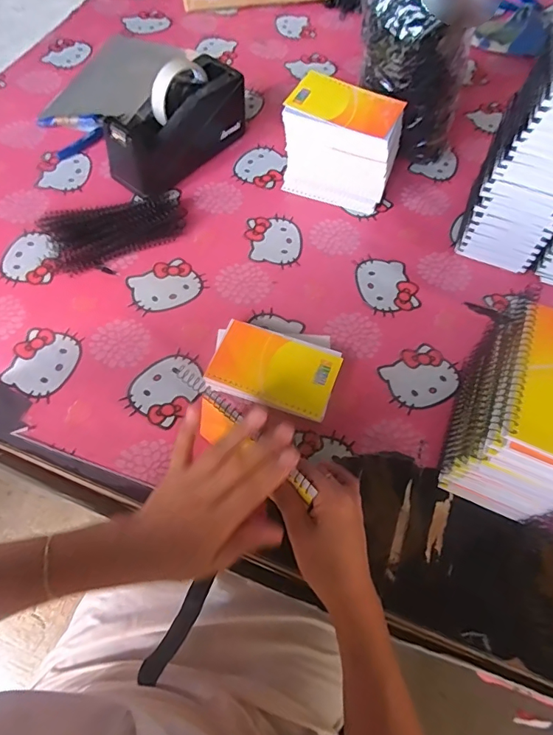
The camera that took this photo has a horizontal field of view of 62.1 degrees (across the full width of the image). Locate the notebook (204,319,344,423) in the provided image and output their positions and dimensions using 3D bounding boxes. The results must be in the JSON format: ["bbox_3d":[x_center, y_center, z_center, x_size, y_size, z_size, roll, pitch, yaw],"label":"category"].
[{"bbox_3d":[-0.002,-0.002,0.496,0.132,0.020,0.101,14,63,4],"label":"notebook"}]

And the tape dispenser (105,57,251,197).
[{"bbox_3d":[-0.132,-0.321,0.606,0.070,0.109,0.202,36,66,15],"label":"tape dispenser"}]

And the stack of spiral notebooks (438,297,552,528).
[{"bbox_3d":[0.221,0.049,0.407,0.096,0.148,0.139,25,64,9],"label":"stack of spiral notebooks"}]

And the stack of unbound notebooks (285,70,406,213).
[{"bbox_3d":[0.082,-0.284,0.596,0.139,0.120,0.091,16,63,5],"label":"stack of unbound notebooks"}]

